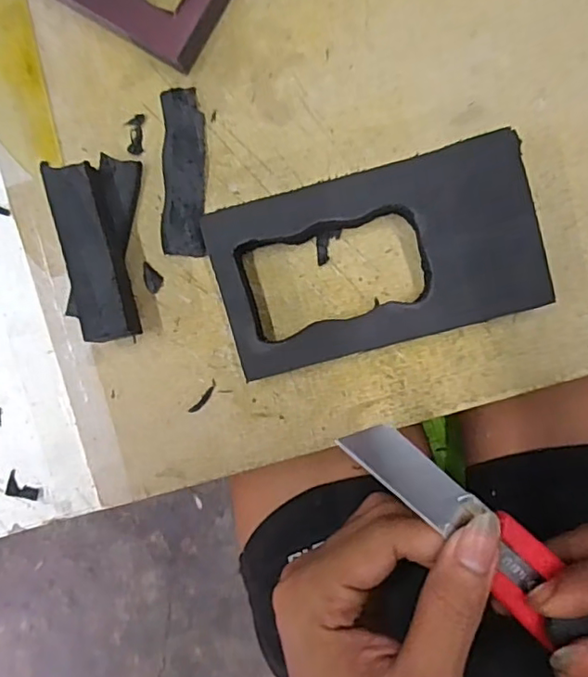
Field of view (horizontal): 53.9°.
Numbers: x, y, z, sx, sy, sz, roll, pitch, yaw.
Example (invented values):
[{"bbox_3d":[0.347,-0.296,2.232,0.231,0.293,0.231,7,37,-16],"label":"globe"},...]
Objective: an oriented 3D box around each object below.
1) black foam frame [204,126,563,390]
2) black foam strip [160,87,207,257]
[{"bbox_3d":[0.037,-0.036,0.268,0.142,0.027,0.078,-15,90,6],"label":"black foam frame"},{"bbox_3d":[-0.055,-0.083,0.288,0.022,0.006,0.081,0,91,6],"label":"black foam strip"}]

